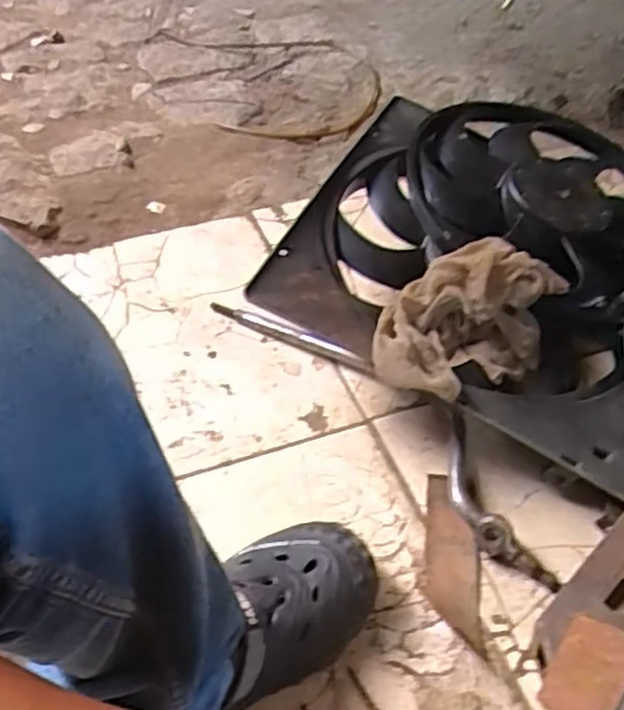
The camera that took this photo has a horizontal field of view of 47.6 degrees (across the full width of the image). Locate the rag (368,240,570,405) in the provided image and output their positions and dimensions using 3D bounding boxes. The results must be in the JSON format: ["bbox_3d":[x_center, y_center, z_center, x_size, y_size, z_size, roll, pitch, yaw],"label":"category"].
[{"bbox_3d":[0.155,-0.035,0.726,0.232,0.100,0.125,-29,55,-25],"label":"rag"}]

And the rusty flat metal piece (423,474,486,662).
[{"bbox_3d":[0.129,0.187,0.657,0.048,0.017,0.160,2,48,4],"label":"rusty flat metal piece"}]

